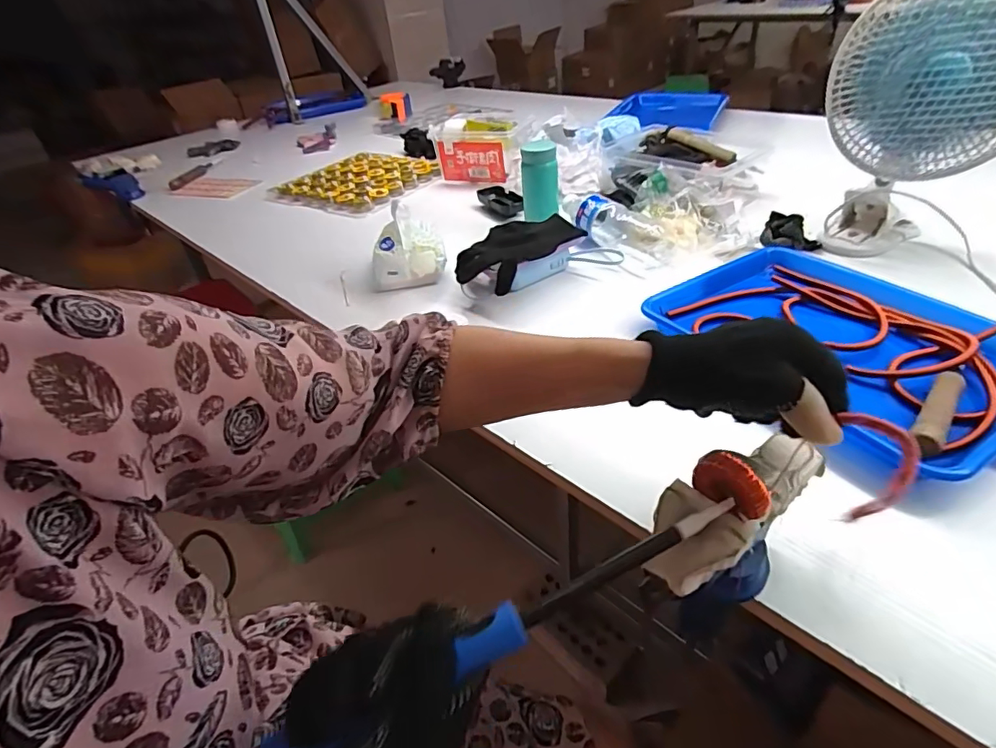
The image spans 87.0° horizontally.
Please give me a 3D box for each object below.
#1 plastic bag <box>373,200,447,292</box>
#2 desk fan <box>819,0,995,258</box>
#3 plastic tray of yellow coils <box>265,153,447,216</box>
[{"bbox_3d":[-0.133,-0.188,0.750,0.104,0.079,0.104,-14,39,-11],"label":"plastic bag"},{"bbox_3d":[0.497,-0.294,0.618,0.202,0.298,0.112,6,40,15],"label":"desk fan"},{"bbox_3d":[-0.288,-0.416,1.118,0.288,0.025,0.266,17,43,27],"label":"plastic tray of yellow coils"}]

